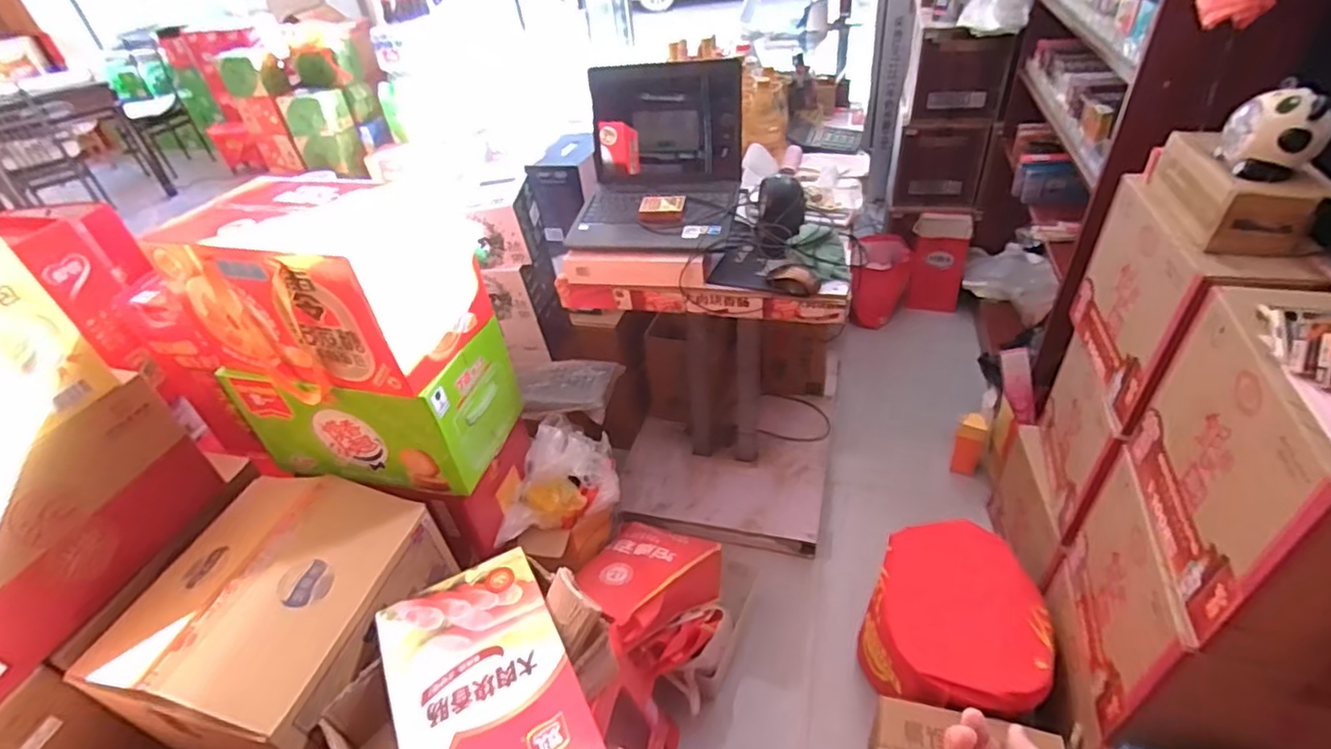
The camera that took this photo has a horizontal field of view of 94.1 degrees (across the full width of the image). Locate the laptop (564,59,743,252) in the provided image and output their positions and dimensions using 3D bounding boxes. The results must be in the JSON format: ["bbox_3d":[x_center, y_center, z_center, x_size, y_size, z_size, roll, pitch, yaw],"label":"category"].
[{"bbox_3d":[-0.024,-0.452,1.281,0.332,0.271,0.320,4,40,14],"label":"laptop"}]

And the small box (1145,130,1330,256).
[{"bbox_3d":[0.878,-0.296,0.946,0.148,0.081,0.271,4,41,14],"label":"small box"}]

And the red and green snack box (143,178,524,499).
[{"bbox_3d":[-0.556,-0.067,1.111,0.431,0.473,0.286,7,41,18],"label":"red and green snack box"}]

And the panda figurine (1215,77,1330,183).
[{"bbox_3d":[0.853,-0.336,0.871,0.081,0.120,0.099,2,40,12],"label":"panda figurine"}]

